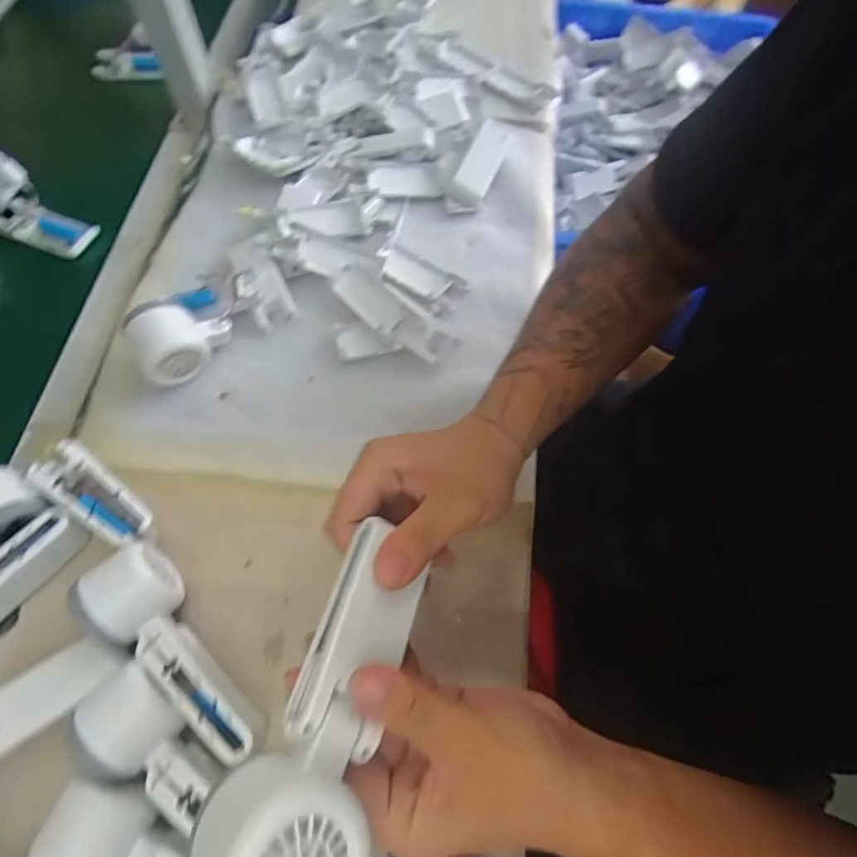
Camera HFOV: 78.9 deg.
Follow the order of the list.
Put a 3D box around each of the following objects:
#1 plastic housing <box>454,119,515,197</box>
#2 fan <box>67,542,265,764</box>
[{"bbox_3d":[0.066,-0.310,0.590,0.034,0.019,0.114,22,67,8],"label":"plastic housing"},{"bbox_3d":[-0.179,0.160,0.362,0.058,0.047,0.165,-37,72,-17],"label":"fan"}]

